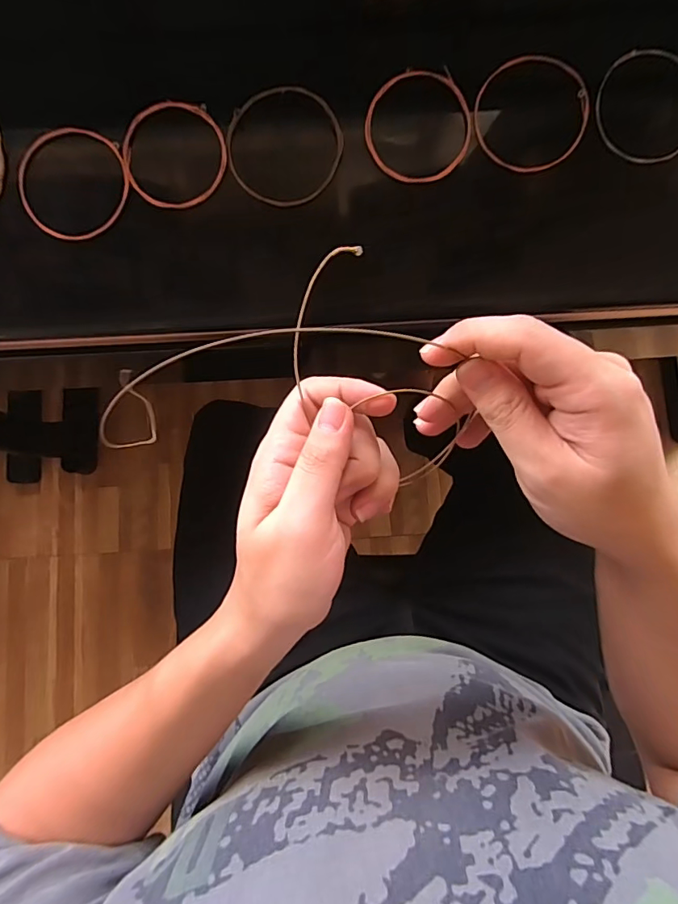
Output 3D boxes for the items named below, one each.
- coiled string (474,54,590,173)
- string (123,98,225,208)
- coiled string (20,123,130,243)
[{"bbox_3d":[0.128,-0.225,0.321,0.074,0.007,0.074,0,95,3],"label":"coiled string"},{"bbox_3d":[-0.110,-0.200,0.323,0.068,0.007,0.069,0,96,0],"label":"string"},{"bbox_3d":[-0.178,-0.183,0.325,0.074,0.005,0.076,-19,93,3],"label":"coiled string"}]

